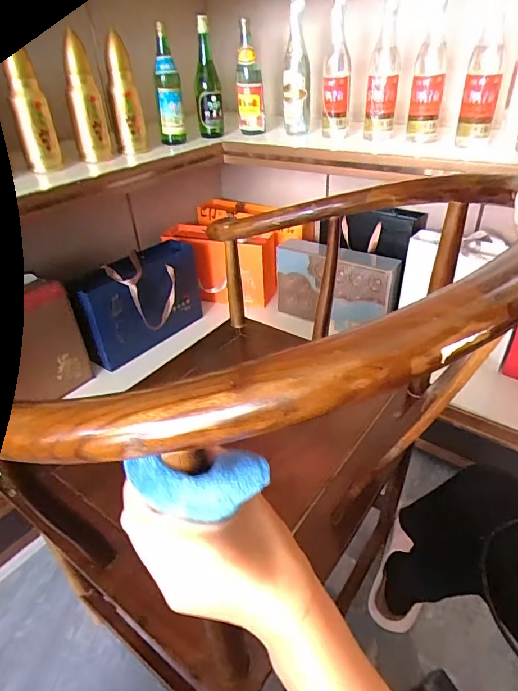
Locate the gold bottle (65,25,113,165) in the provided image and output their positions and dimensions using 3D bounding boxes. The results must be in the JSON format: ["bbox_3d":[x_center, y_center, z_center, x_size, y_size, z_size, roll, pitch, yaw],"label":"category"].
[{"bbox_3d":[-0.371,-0.516,0.924,0.069,0.232,0.057,-13,36,-15],"label":"gold bottle"}]

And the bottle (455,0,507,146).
[{"bbox_3d":[0.449,-0.548,0.857,0.067,0.266,0.075,11,37,18],"label":"bottle"}]

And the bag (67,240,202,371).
[{"bbox_3d":[-0.310,-0.124,1.233,0.087,0.240,0.386,21,41,30],"label":"bag"}]

